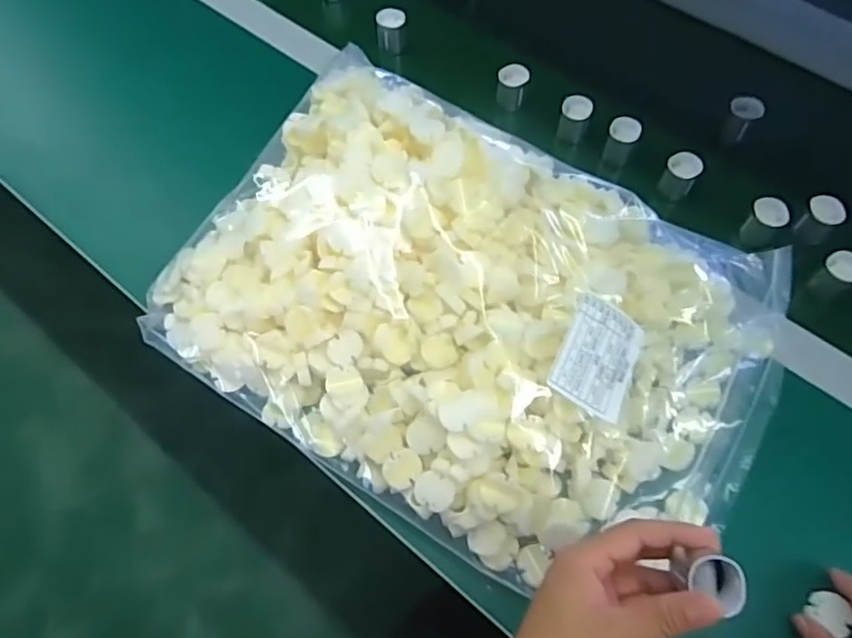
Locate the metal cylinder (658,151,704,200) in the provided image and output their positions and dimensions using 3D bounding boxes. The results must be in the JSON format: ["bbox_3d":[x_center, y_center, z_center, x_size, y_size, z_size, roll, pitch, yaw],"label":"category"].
[{"bbox_3d":[0.236,-0.134,0.577,0.029,0.036,0.030,0,67,1],"label":"metal cylinder"}]

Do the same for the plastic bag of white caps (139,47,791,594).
[{"bbox_3d":[0.036,-0.012,0.476,0.455,0.080,0.314,29,71,12],"label":"plastic bag of white caps"}]

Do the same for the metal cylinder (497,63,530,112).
[{"bbox_3d":[0.088,-0.236,0.630,0.030,0.035,0.029,0,67,1],"label":"metal cylinder"}]

